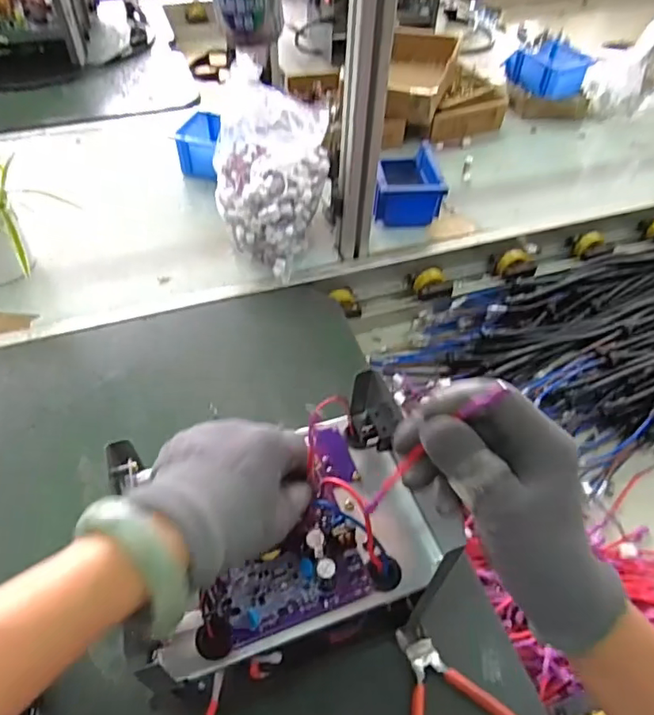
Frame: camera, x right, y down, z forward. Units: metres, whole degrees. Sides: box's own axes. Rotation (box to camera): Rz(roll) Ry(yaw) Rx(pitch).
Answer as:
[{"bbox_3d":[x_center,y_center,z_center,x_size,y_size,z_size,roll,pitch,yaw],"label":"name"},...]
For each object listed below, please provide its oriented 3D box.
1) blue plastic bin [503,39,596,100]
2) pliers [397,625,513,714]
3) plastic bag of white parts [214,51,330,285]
[{"bbox_3d":[0.453,-0.583,1.115,0.116,0.061,0.130,-19,54,-17],"label":"blue plastic bin"},{"bbox_3d":[0.093,0.285,0.436,0.108,0.010,0.134,-20,54,-18],"label":"pliers"},{"bbox_3d":[-0.077,-0.244,0.756,0.151,0.201,0.179,-2,50,-4],"label":"plastic bag of white parts"}]

